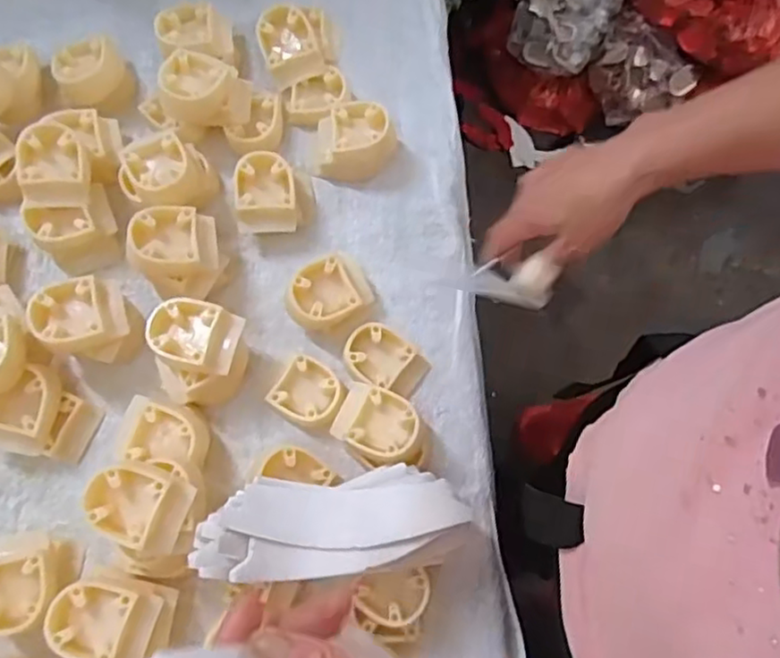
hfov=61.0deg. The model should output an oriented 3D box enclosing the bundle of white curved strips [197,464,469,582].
[{"bbox_3d":[-0.036,0.123,0.416,0.165,0.038,0.062,-4,73,-13],"label":"bundle of white curved strips"}]

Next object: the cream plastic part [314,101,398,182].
[{"bbox_3d":[-0.029,-0.156,0.547,0.066,0.043,0.059,5,73,-2],"label":"cream plastic part"}]

